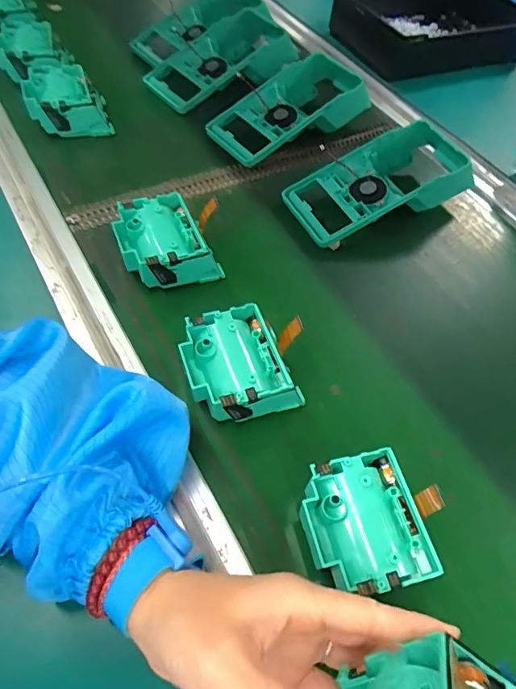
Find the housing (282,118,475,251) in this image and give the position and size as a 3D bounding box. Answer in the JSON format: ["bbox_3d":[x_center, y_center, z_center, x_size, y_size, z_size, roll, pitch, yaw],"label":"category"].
[{"bbox_3d":[0.127,-0.163,0.468,0.200,0.052,0.090,-24,62,-17],"label":"housing"}]

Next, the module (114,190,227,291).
[{"bbox_3d":[-0.076,-0.086,0.396,0.079,0.050,0.075,-19,60,-15],"label":"module"}]

